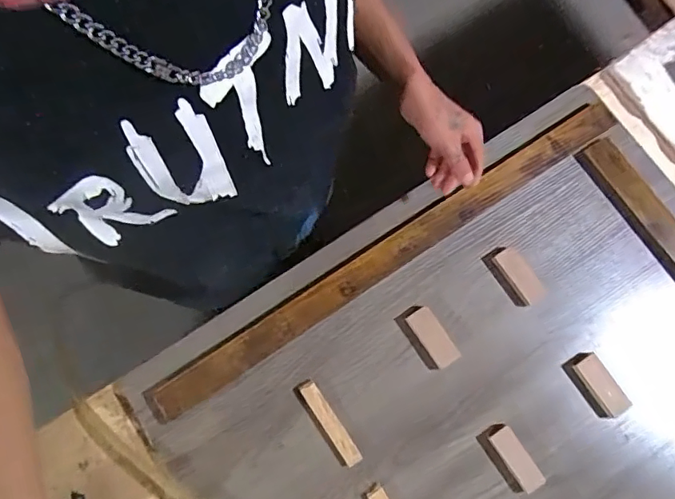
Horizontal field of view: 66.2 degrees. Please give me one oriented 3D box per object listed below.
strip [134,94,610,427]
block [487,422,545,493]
[{"bbox_3d":[0.082,-0.001,0.718,0.759,0.025,0.048,-33,80,-7],"label":"strip"},{"bbox_3d":[0.226,0.263,0.656,0.030,0.015,0.083,-32,79,-9],"label":"block"}]

